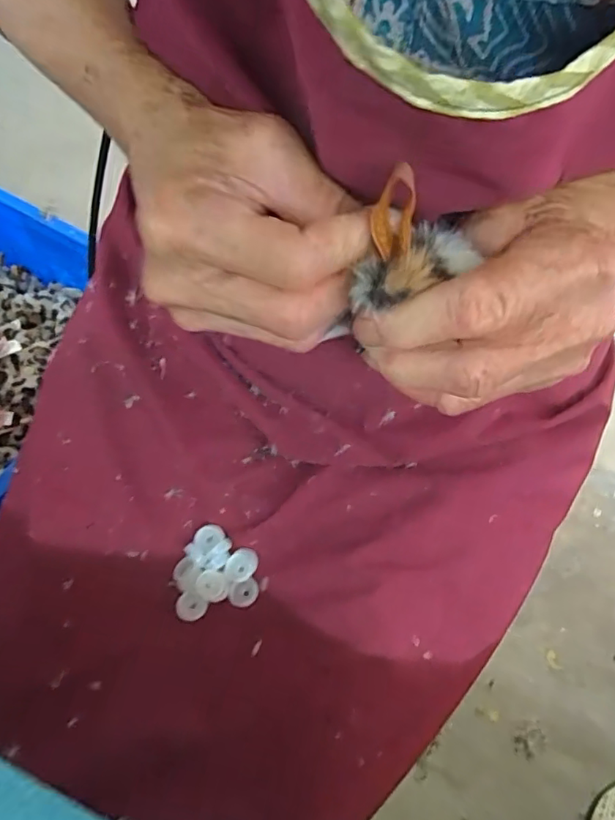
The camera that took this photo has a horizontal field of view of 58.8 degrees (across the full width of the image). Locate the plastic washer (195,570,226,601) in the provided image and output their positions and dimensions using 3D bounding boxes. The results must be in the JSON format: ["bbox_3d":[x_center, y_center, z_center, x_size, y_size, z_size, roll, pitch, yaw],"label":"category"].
[{"bbox_3d":[-0.058,0.105,0.328,0.017,0.004,0.017,1,83,-11],"label":"plastic washer"}]

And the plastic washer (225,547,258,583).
[{"bbox_3d":[-0.040,0.095,0.333,0.018,0.004,0.021,27,67,12],"label":"plastic washer"}]

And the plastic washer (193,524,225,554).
[{"bbox_3d":[-0.061,0.080,0.338,0.019,0.004,0.018,0,65,0],"label":"plastic washer"}]

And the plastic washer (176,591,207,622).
[{"bbox_3d":[-0.070,0.117,0.324,0.017,0.004,0.015,35,69,15],"label":"plastic washer"}]

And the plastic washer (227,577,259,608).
[{"bbox_3d":[-0.039,0.110,0.328,0.018,0.004,0.016,-12,65,-6],"label":"plastic washer"}]

